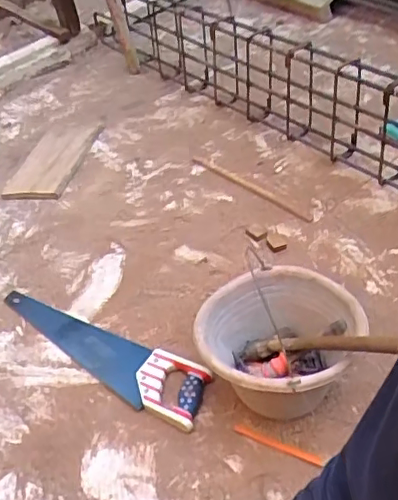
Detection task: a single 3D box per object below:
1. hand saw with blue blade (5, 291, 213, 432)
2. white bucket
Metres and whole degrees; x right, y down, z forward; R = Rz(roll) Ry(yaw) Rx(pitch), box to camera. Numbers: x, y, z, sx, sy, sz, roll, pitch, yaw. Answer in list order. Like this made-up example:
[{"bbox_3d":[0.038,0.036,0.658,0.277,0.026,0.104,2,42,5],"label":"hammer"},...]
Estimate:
[{"bbox_3d":[-0.202,0.176,1.157,0.544,0.045,0.122,25,51,31],"label":"hand saw with blue blade"},{"bbox_3d":[0.130,0.170,0.989,0.250,0.180,0.243,-6,43,6],"label":"white bucket"}]

